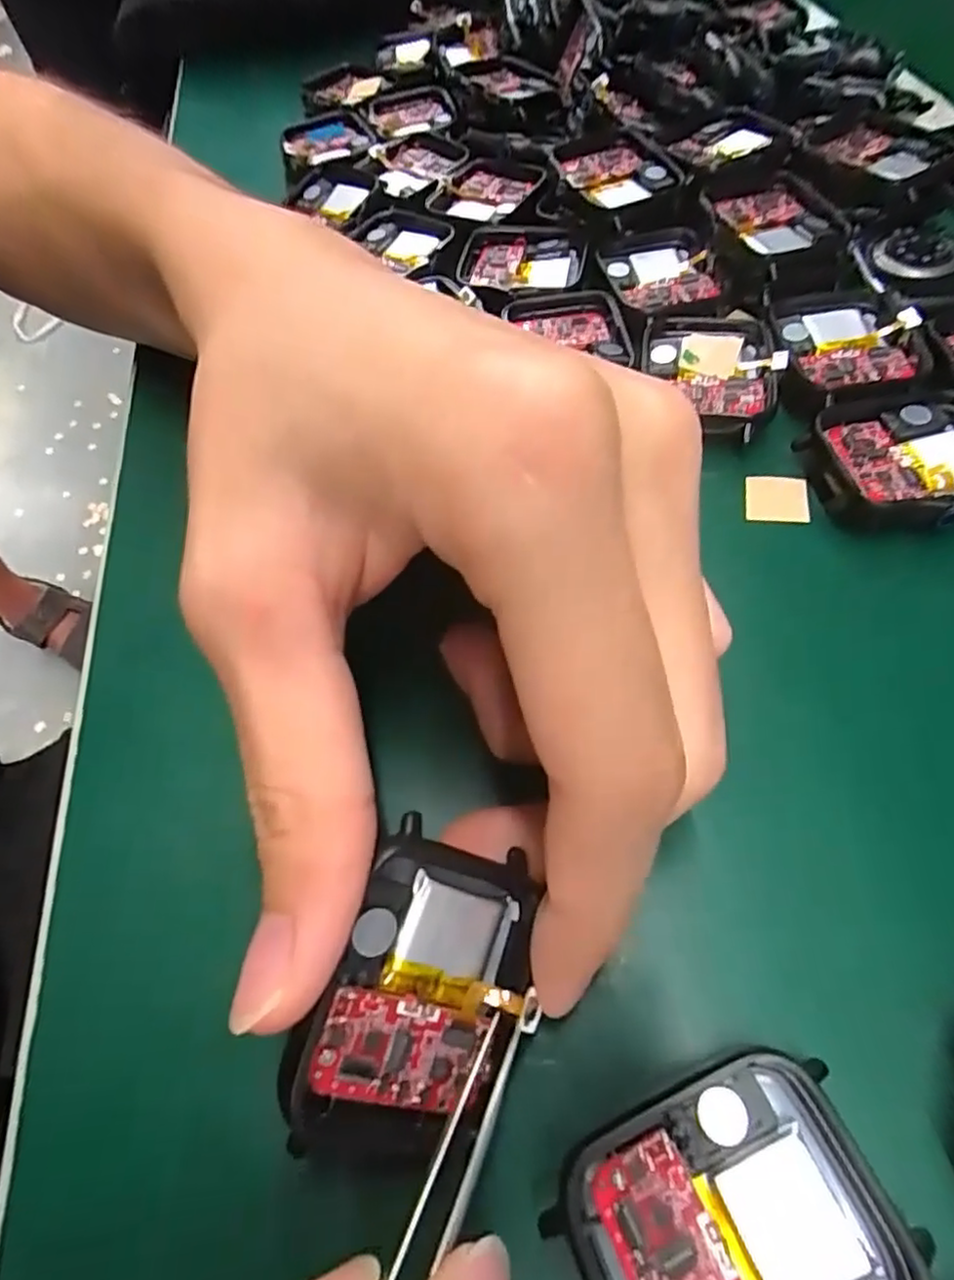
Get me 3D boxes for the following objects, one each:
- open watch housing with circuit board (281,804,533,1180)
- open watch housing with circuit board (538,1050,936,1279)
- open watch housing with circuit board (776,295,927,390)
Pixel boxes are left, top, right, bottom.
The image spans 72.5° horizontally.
[{"bbox_3d":[-0.007,0.057,0.102,0.034,0.011,0.047,33,69,-23],"label":"open watch housing with circuit board"},{"bbox_3d":[0.037,0.086,0.092,0.045,0.007,0.038,-25,60,-11],"label":"open watch housing with circuit board"},{"bbox_3d":[0.106,-0.084,0.186,0.037,0.007,0.040,2,59,5],"label":"open watch housing with circuit board"}]

